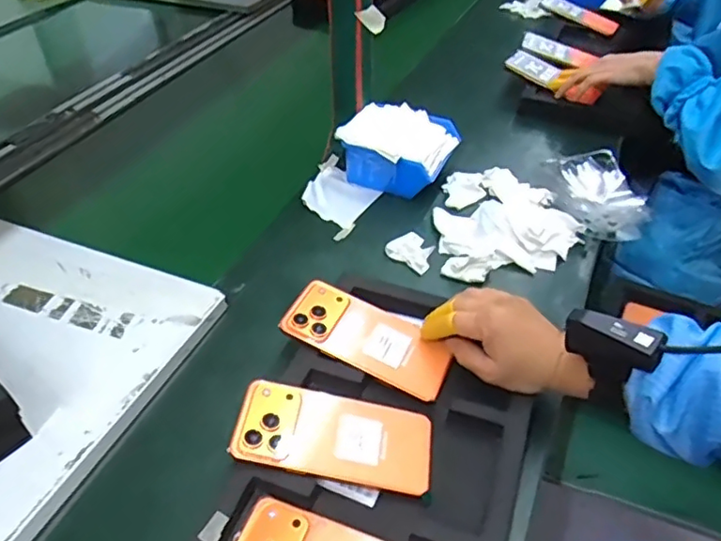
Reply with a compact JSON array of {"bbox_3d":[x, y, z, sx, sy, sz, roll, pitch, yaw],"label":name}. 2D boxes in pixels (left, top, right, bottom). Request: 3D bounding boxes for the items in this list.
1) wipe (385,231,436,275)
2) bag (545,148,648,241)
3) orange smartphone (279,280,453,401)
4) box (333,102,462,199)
[{"bbox_3d":[0.065,-0.024,0.712,0.051,0.013,0.060,-31,50,-30],"label":"wipe"},{"bbox_3d":[0.323,-0.107,0.806,0.097,0.029,0.180,-1,42,-1],"label":"bag"},{"bbox_3d":[0.010,0.063,0.578,0.160,0.015,0.085,27,48,12],"label":"orange smartphone"},{"bbox_3d":[0.054,-0.168,0.823,0.140,0.071,0.130,20,46,21],"label":"box"}]

